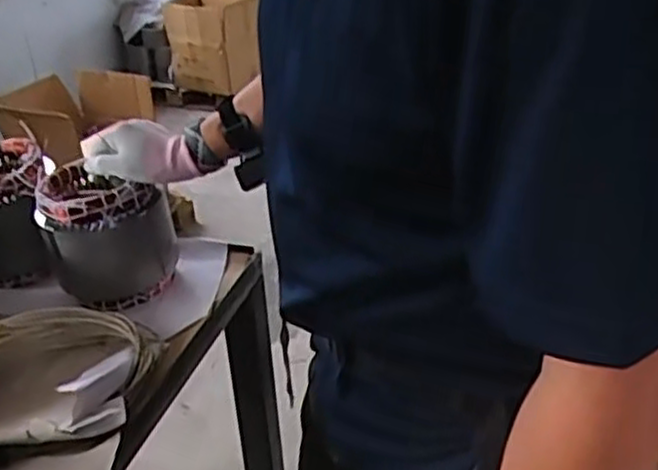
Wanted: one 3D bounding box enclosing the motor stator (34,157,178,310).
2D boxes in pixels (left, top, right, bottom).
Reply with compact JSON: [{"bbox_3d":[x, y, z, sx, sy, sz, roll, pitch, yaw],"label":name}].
[{"bbox_3d":[-0.291,-0.001,0.983,0.152,0.158,0.127,0,30,5],"label":"motor stator"}]

